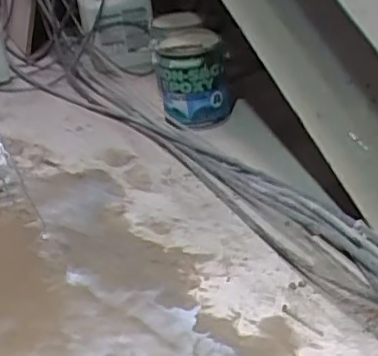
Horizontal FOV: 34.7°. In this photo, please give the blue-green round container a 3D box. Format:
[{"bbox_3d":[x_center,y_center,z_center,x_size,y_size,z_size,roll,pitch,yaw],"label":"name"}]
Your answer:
[{"bbox_3d":[0.010,-0.244,1.466,0.164,0.203,0.177,-8,28,0],"label":"blue-green round container"}]

